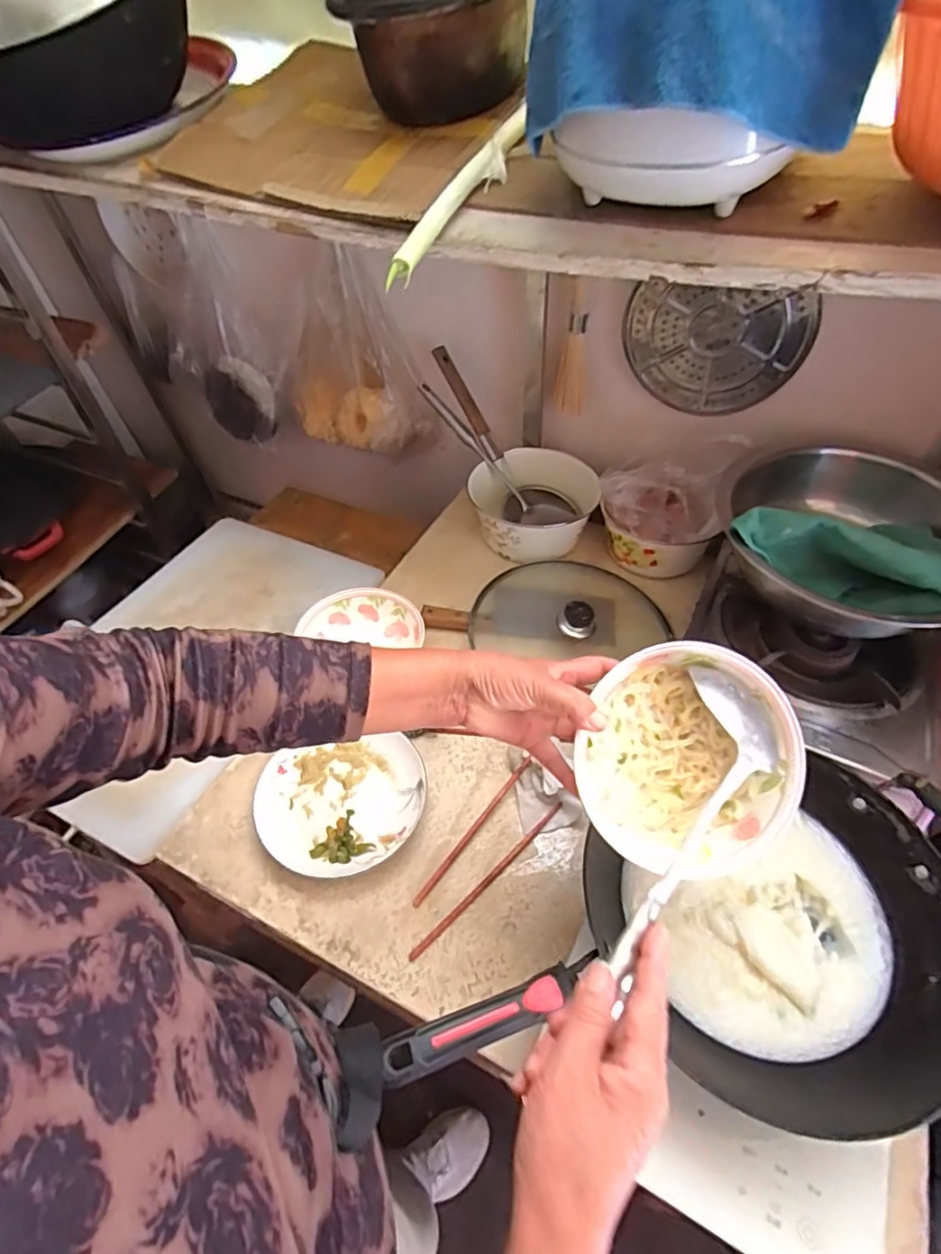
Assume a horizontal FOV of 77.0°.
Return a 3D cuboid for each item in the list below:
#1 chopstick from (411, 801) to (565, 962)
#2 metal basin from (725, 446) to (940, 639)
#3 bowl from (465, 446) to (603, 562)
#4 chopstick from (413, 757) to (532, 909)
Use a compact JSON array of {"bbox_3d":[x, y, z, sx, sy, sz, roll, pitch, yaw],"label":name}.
[{"bbox_3d":[0.022,0.278,0.657,0.230,0.013,0.009,-38,62,-23],"label":"chopstick"},{"bbox_3d":[0.452,-0.110,0.717,0.248,0.106,0.278,20,57,15],"label":"metal basin"},{"bbox_3d":[0.108,-0.209,0.996,0.199,0.086,0.196,-1,54,1],"label":"bowl"},{"bbox_3d":[0.004,0.235,0.692,0.013,0.013,0.208,33,61,23],"label":"chopstick"}]

